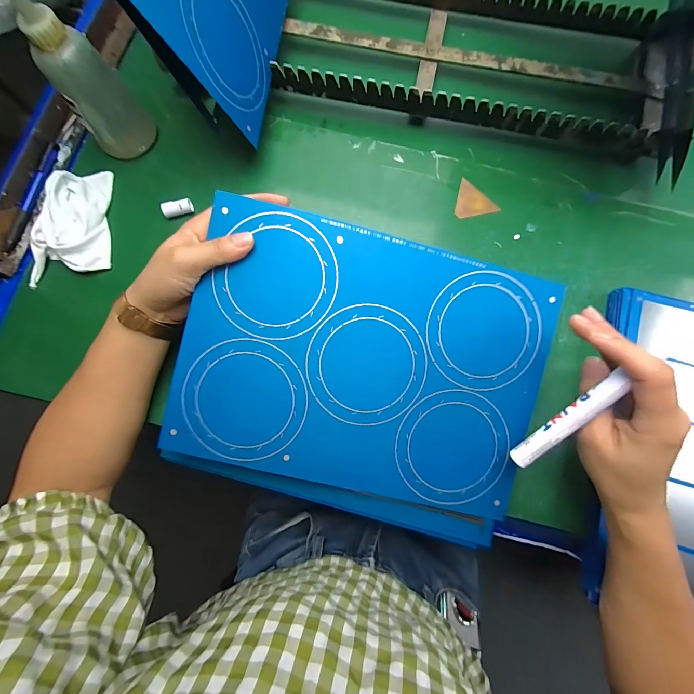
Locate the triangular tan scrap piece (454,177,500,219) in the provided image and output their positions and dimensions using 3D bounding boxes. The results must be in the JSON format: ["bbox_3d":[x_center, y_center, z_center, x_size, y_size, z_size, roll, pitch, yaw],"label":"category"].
[{"bbox_3d":[0.138,-0.159,0.358,0.038,0.004,0.051,-44,84,-4],"label":"triangular tan scrap piece"}]

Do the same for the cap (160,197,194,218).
[{"bbox_3d":[-0.185,-0.152,0.351,0.032,0.013,0.014,-21,82,-15],"label":"cap"}]

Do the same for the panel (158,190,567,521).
[{"bbox_3d":[0.017,0.015,0.271,0.294,0.010,0.216,14,93,-5],"label":"panel"}]

